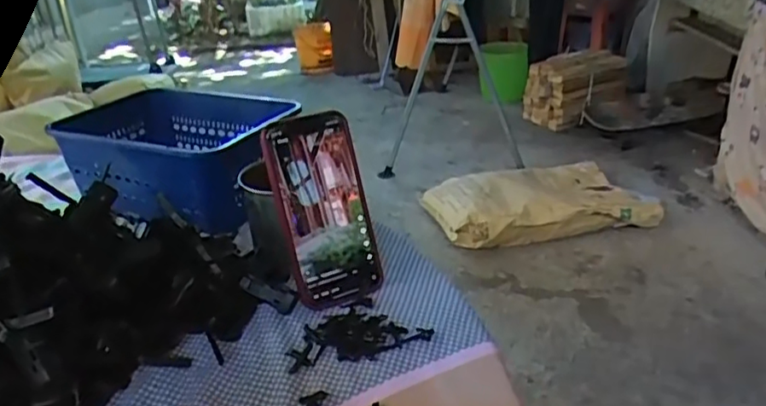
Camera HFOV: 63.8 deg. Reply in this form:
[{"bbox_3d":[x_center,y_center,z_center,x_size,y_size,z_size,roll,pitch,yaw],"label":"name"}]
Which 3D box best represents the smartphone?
[{"bbox_3d":[-0.050,0.005,0.523,0.076,0.157,0.015,-15,5,-25],"label":"smartphone"}]

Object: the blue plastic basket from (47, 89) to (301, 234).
[{"bbox_3d":[-0.230,-0.065,0.714,0.266,0.090,0.187,7,28,16],"label":"blue plastic basket"}]

